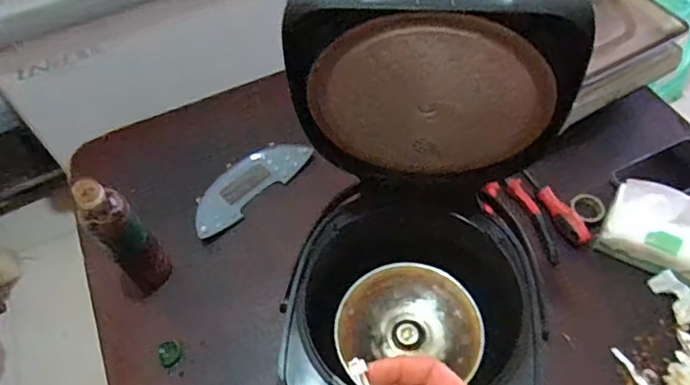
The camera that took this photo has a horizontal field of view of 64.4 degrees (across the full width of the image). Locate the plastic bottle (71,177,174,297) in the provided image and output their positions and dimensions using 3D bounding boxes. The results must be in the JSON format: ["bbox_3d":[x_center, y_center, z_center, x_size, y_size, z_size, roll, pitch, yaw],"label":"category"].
[{"bbox_3d":[-0.279,0.061,0.702,0.064,0.191,0.061,38,66,26],"label":"plastic bottle"}]

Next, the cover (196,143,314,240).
[{"bbox_3d":[-0.155,-0.019,0.866,0.219,0.015,0.085,-41,62,-21],"label":"cover"}]

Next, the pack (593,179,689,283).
[{"bbox_3d":[0.422,0.051,0.726,0.143,0.083,0.083,23,60,18],"label":"pack"}]

